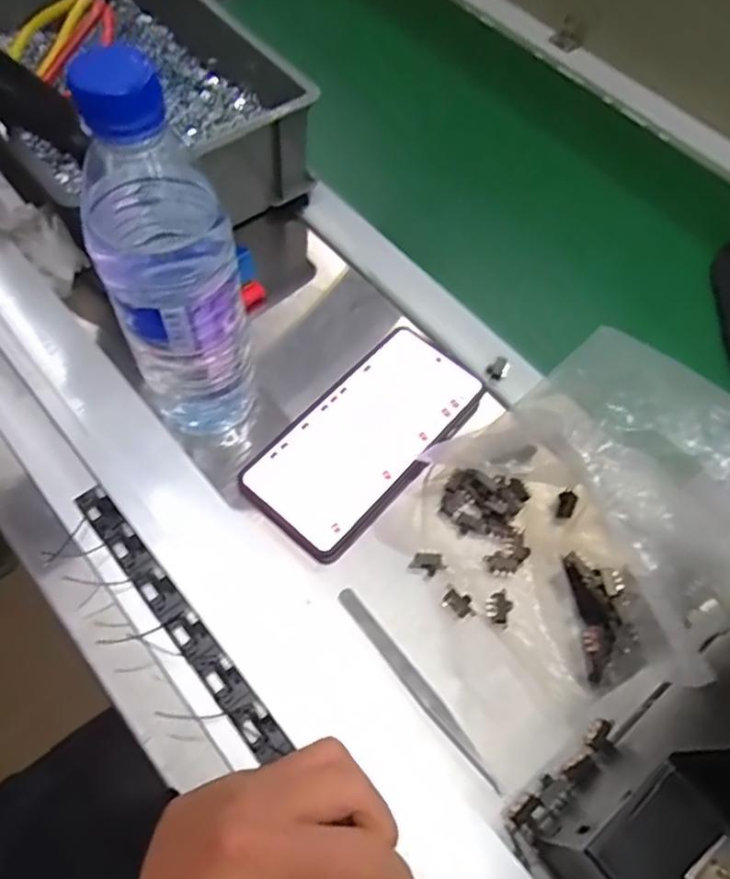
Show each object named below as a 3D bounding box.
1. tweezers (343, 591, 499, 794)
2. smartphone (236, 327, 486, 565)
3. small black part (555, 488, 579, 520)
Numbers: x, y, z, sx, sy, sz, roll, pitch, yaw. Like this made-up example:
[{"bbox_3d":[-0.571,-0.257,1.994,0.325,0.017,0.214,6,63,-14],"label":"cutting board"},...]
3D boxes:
[{"bbox_3d":[0.027,0.133,0.347,0.010,0.008,0.125,-34,69,-20],"label":"tweezers"},{"bbox_3d":[0.002,-0.003,0.412,0.082,0.010,0.163,35,64,17],"label":"smartphone"},{"bbox_3d":[0.128,0.040,0.402,0.011,0.007,0.020,11,80,13],"label":"small black part"}]

